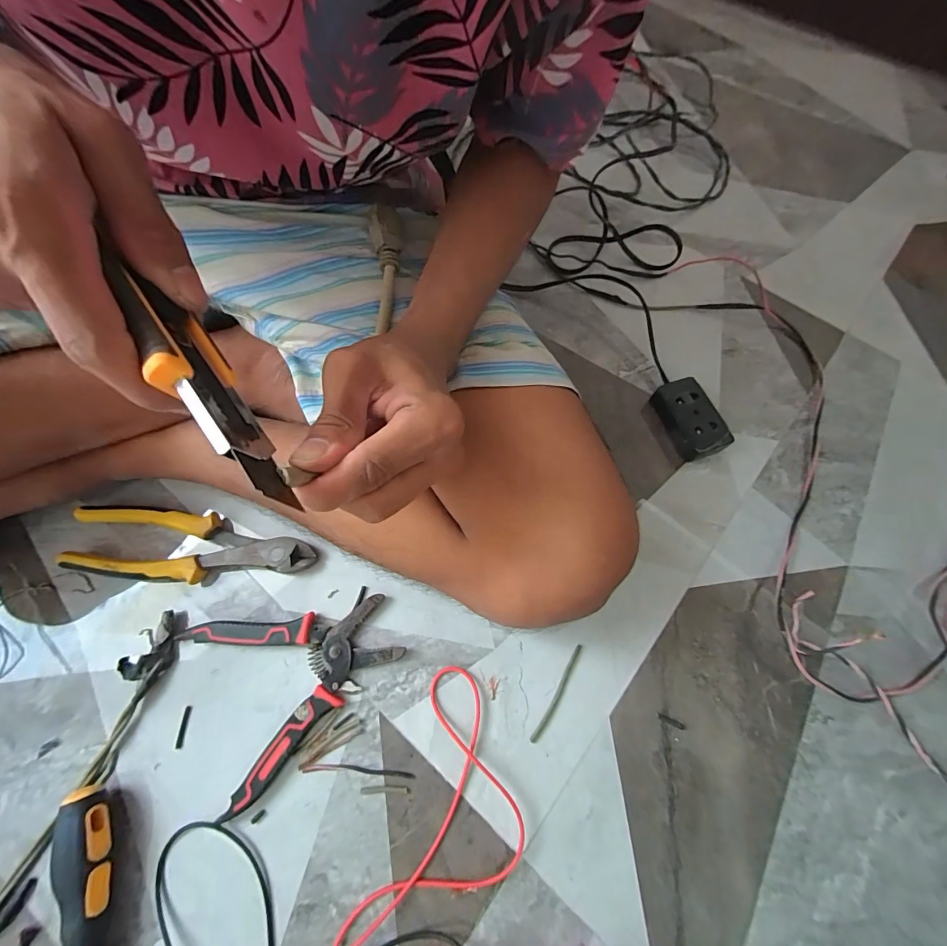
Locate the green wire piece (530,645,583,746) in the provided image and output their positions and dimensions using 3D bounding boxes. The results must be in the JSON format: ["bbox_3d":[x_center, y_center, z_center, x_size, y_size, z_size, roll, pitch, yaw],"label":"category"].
[{"bbox_3d":[0.067,0.172,0.315,0.007,0.004,0.078,32,71,10],"label":"green wire piece"}]

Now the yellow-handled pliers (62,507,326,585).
[{"bbox_3d":[-0.233,0.064,0.340,0.193,0.021,0.055,6,68,0],"label":"yellow-handled pliers"}]

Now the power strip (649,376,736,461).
[{"bbox_3d":[0.212,-0.053,0.398,0.040,0.027,0.078,-19,70,-9],"label":"power strip"}]

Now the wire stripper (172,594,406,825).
[{"bbox_3d":[-0.135,0.148,0.313,0.147,0.011,0.128,-27,72,-12],"label":"wire stripper"}]

